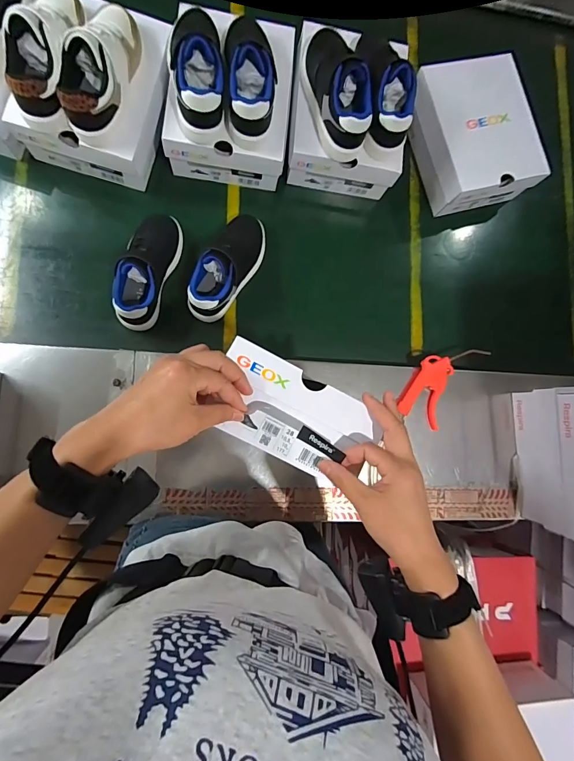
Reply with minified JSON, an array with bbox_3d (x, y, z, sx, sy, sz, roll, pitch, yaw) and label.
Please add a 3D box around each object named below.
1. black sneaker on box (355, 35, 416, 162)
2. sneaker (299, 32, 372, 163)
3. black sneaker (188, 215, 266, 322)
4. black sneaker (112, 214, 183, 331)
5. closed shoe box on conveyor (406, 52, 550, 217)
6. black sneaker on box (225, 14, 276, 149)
[{"bbox_3d":[0.151,-0.463,0.585,0.069,0.096,0.190,-5,86,-9],"label":"black sneaker on box"},{"bbox_3d":[0.074,-0.454,0.577,0.078,0.094,0.195,-17,88,-10],"label":"sneaker"},{"bbox_3d":[-0.093,-0.193,0.610,0.074,0.081,0.194,27,82,-5],"label":"black sneaker"},{"bbox_3d":[-0.220,-0.181,0.591,0.069,0.081,0.190,13,84,-7],"label":"black sneaker"},{"bbox_3d":[0.341,-0.448,0.693,0.187,0.088,0.225,-16,88,-9],"label":"closed shoe box on conveyor"},{"bbox_3d":[-0.054,-0.457,0.550,0.078,0.099,0.188,-1,86,-9],"label":"black sneaker on box"}]

